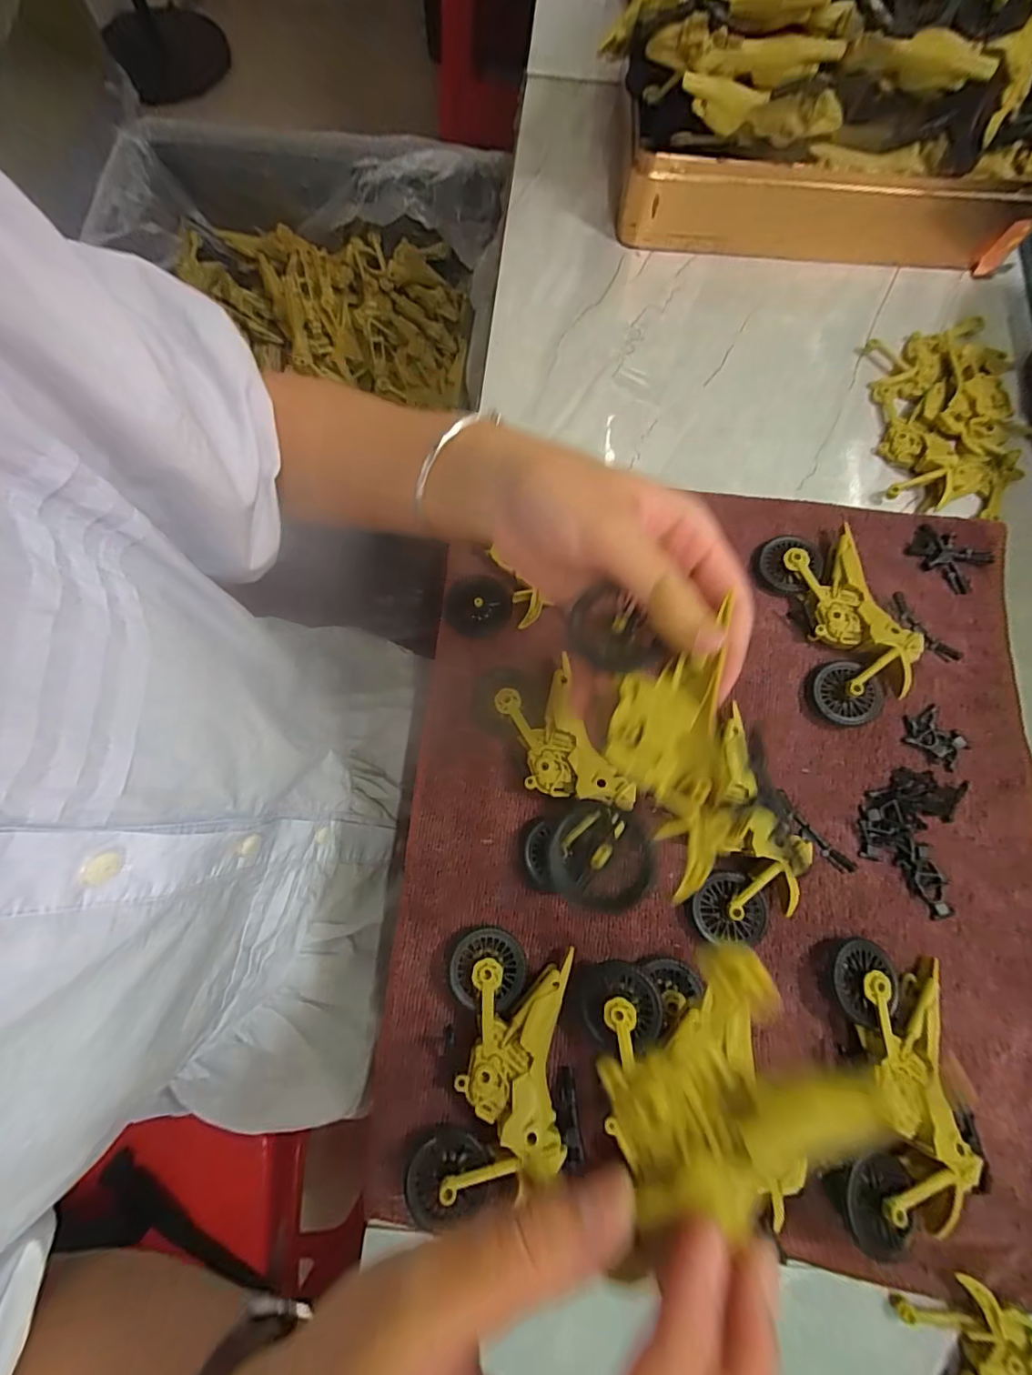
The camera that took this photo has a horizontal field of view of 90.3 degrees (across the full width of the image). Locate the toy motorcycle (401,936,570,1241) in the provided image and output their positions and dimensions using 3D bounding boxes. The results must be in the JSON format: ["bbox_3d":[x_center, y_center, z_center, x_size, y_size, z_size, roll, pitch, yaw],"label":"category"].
[{"bbox_3d":[-0.008,0.175,0.238,0.059,0.021,0.109,10,75,2],"label":"toy motorcycle"}]

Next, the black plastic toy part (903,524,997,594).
[{"bbox_3d":[0.267,-0.082,0.318,0.044,0.006,0.030,39,78,9],"label":"black plastic toy part"}]

